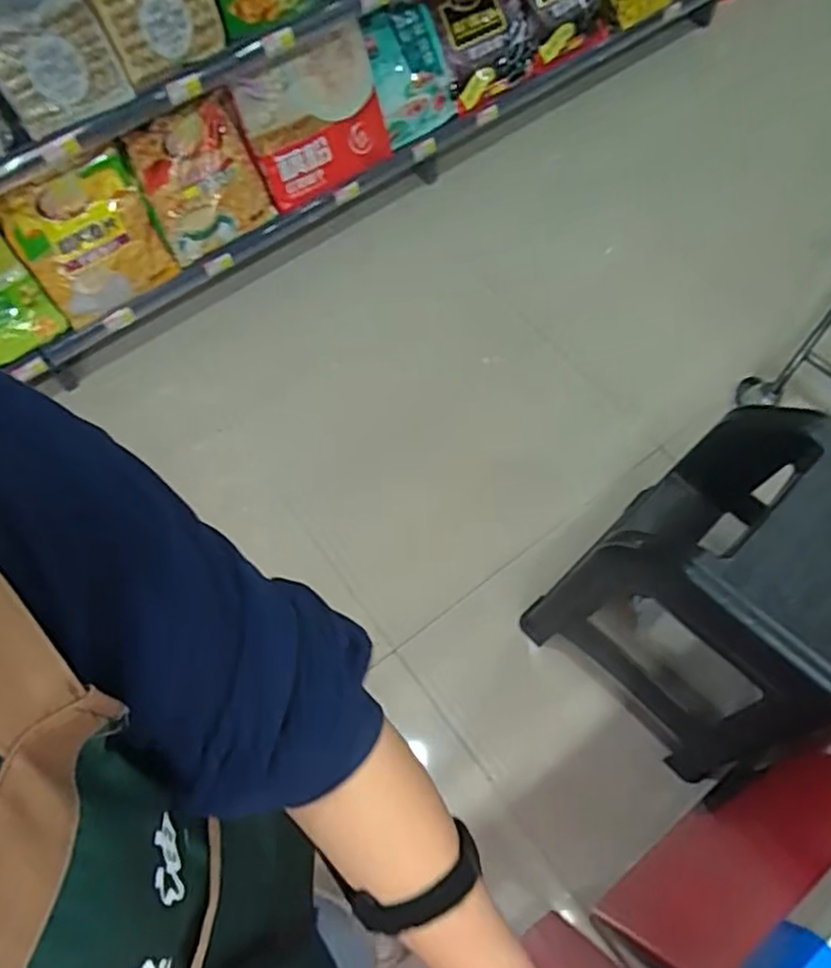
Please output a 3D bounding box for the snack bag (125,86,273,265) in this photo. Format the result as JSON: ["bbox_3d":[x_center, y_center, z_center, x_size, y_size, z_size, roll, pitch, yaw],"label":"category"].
[{"bbox_3d":[-0.465,-0.658,1.499,0.250,0.307,0.080,-22,66,-8],"label":"snack bag"}]

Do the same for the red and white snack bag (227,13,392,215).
[{"bbox_3d":[-0.218,-0.829,1.584,0.347,0.324,0.070,-27,67,-10],"label":"red and white snack bag"}]

